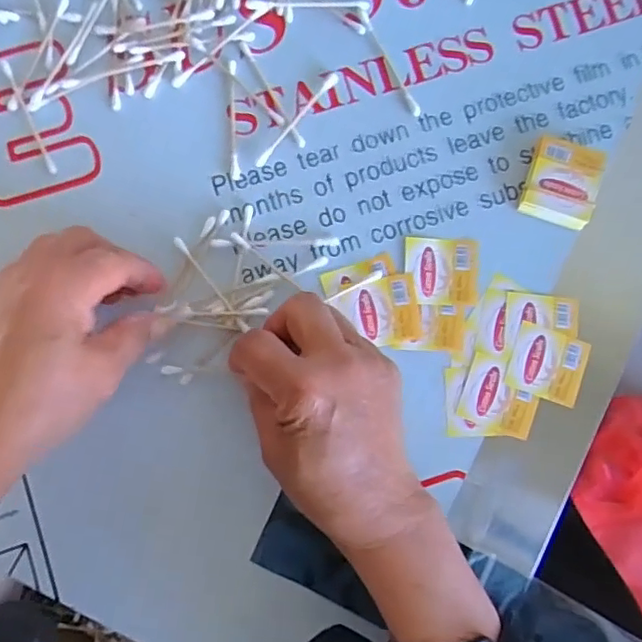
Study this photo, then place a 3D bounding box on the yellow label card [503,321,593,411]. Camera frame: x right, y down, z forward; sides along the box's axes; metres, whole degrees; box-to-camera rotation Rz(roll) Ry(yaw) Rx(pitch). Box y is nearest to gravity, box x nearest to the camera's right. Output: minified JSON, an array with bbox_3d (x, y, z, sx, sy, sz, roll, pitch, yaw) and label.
[{"bbox_3d":[0.132,0.025,0.342,0.042,0.004,0.039,19,84,-1],"label":"yellow label card"}]

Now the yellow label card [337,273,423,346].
[{"bbox_3d":[0.035,-0.005,0.342,0.042,0.004,0.039,-8,85,-4],"label":"yellow label card"}]

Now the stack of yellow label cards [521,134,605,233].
[{"bbox_3d":[0.143,-0.081,0.350,0.041,0.013,0.047,16,84,-1],"label":"stack of yellow label cards"}]

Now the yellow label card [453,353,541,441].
[{"bbox_3d":[0.104,0.043,0.340,0.042,0.004,0.040,18,84,-1],"label":"yellow label card"}]

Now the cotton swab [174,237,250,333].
[{"bbox_3d":[-0.063,-0.021,0.336,0.005,0.006,0.067,-38,88,-5],"label":"cotton swab"}]

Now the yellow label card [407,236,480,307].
[{"bbox_3d":[0.071,-0.029,0.345,0.042,0.005,0.039,1,85,-3],"label":"yellow label card"}]

